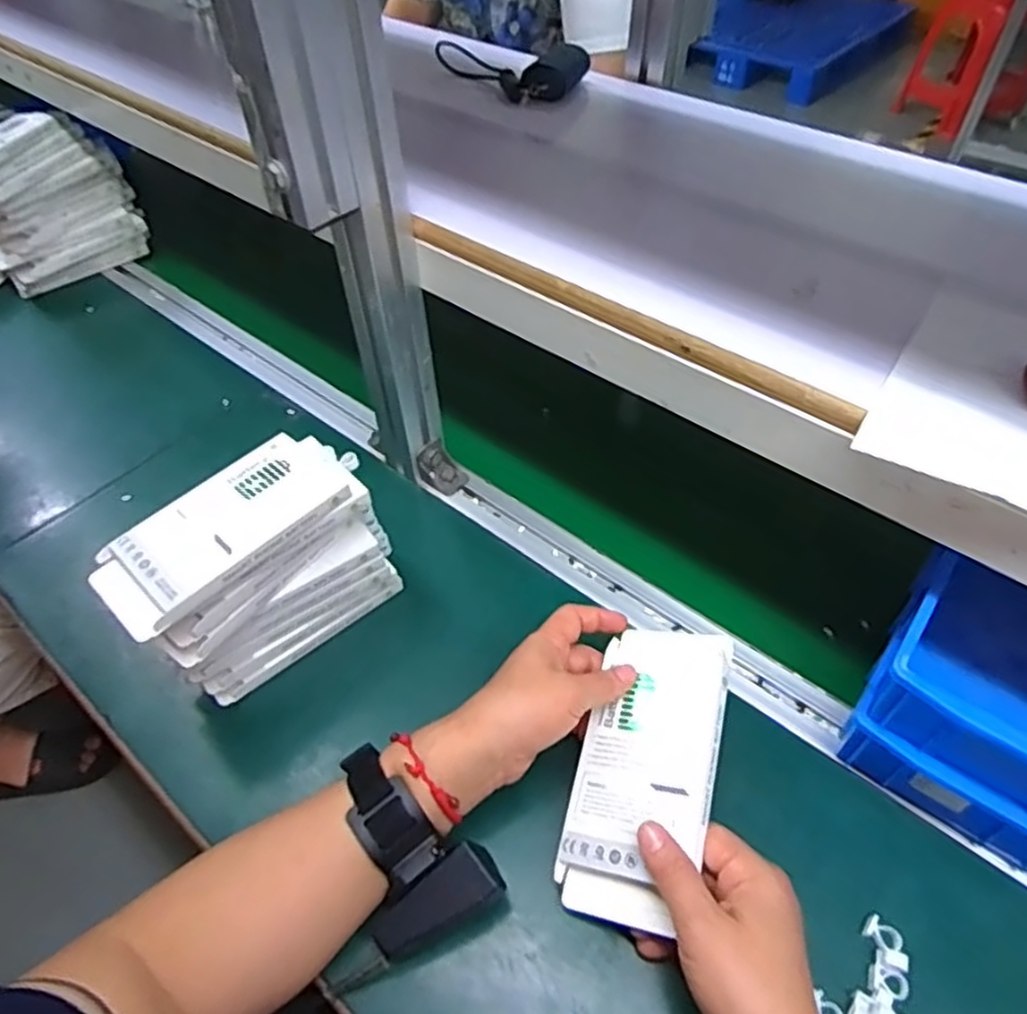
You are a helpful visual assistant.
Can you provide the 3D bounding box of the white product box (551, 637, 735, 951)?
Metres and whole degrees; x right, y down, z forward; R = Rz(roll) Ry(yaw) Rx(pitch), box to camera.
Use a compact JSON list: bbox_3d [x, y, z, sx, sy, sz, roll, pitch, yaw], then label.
[{"bbox_3d":[0.080,0.151,0.425,0.080,0.016,0.171,-1,52,30],"label":"white product box"}]

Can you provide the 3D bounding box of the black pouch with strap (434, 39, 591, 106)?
[{"bbox_3d":[-0.003,-0.400,0.646,0.121,0.033,0.075,27,54,23],"label":"black pouch with strap"}]

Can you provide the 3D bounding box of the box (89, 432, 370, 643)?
[{"bbox_3d":[-0.183,0.012,0.461,0.077,0.020,0.163,35,58,27],"label":"box"}]

